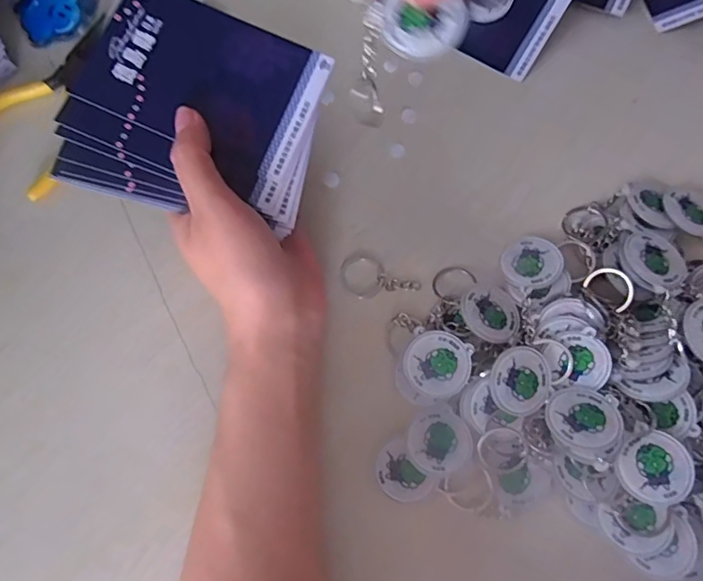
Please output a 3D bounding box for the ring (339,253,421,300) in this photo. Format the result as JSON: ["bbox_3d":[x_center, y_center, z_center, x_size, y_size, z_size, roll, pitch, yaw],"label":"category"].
[{"bbox_3d":[0.014,-0.004,0.288,0.043,0.004,0.024,29,76,6],"label":"ring"}]

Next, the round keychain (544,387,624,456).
[{"bbox_3d":[0.112,0.062,0.250,0.034,0.005,0.032,-4,45,4],"label":"round keychain"}]

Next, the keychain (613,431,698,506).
[{"bbox_3d":[0.143,0.084,0.247,0.034,0.011,0.031,0,75,-2],"label":"keychain"}]

